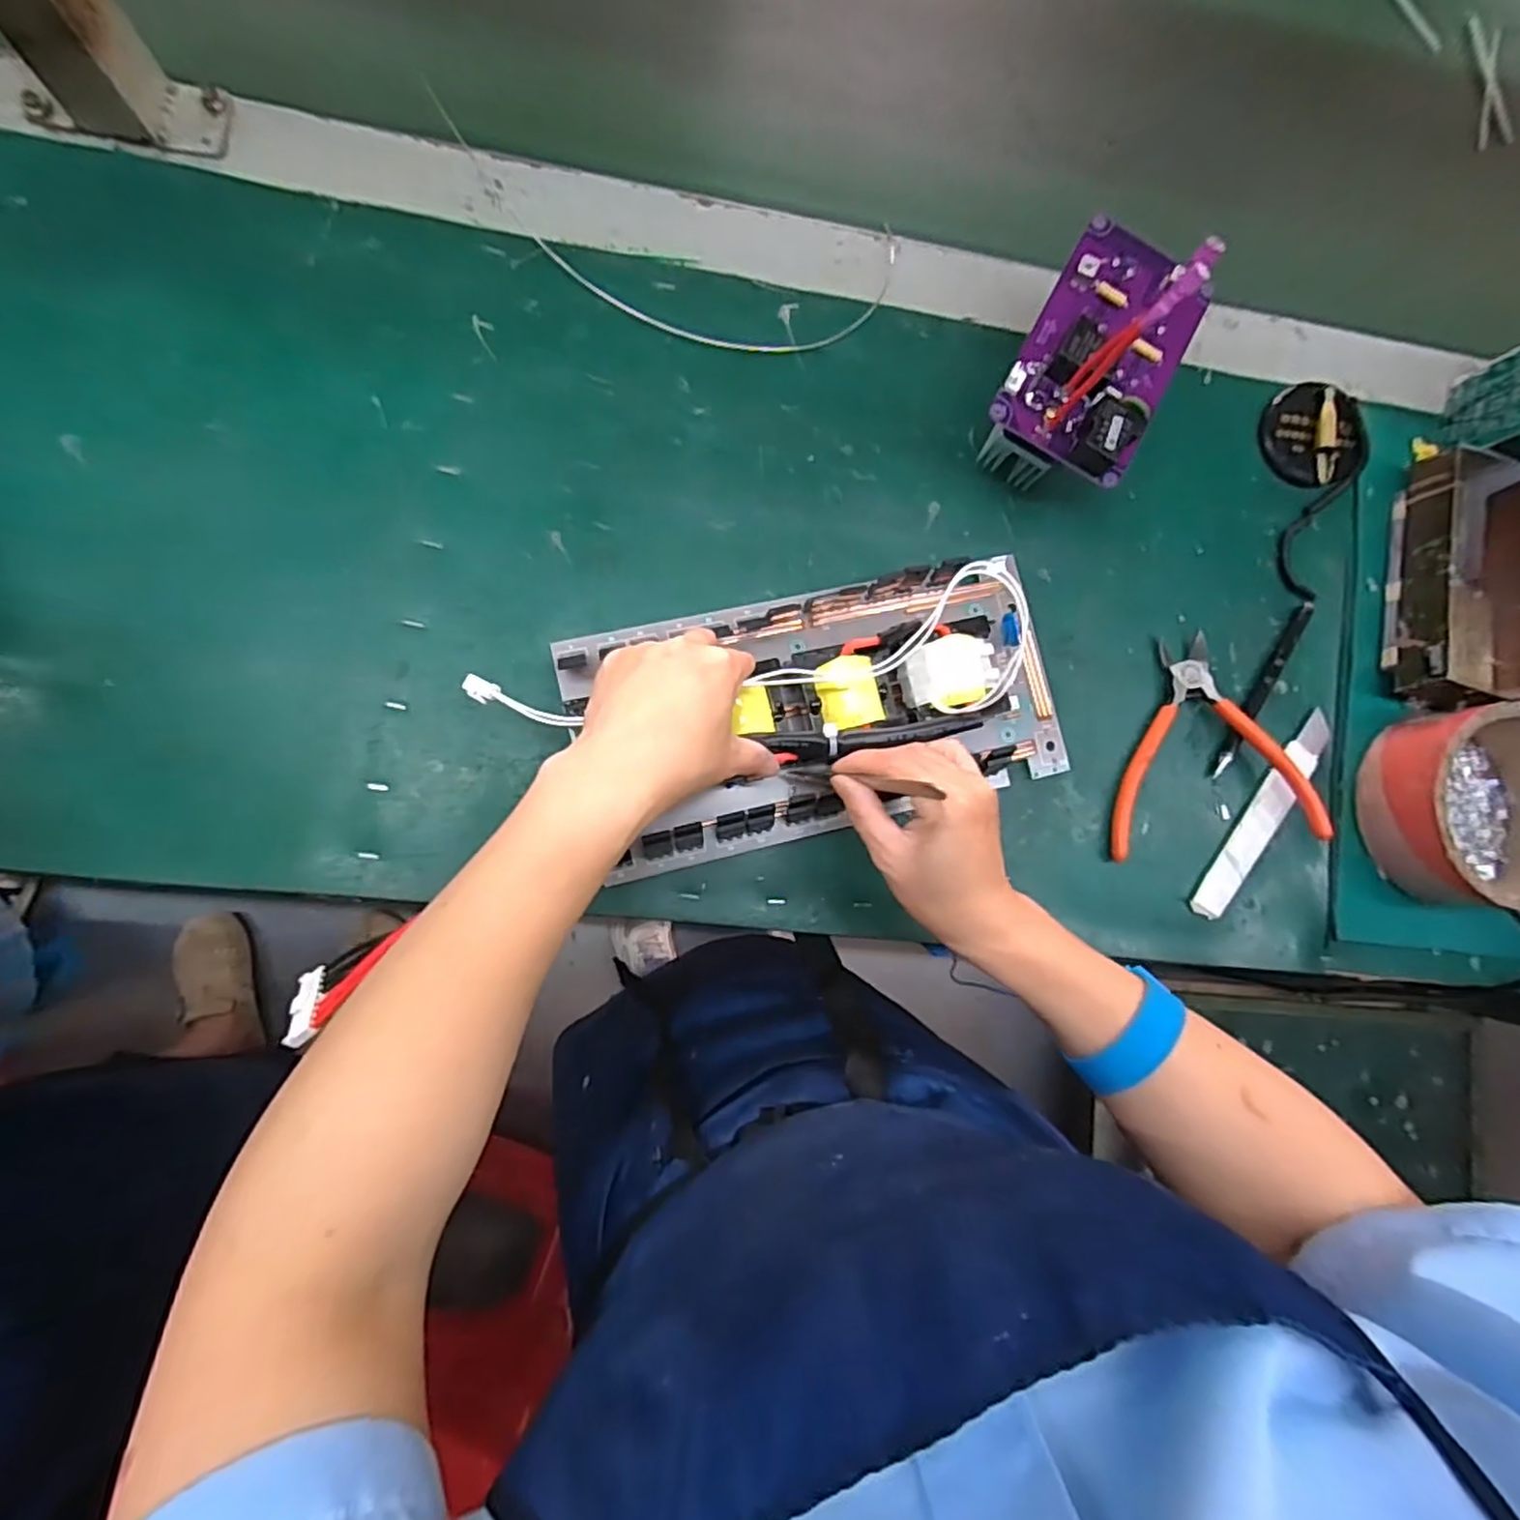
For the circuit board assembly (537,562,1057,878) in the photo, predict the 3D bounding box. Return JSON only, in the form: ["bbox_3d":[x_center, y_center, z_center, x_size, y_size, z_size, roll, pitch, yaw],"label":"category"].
[{"bbox_3d":[0.041,-0.031,0.397,0.287,0.066,0.141,-13,87,-9],"label":"circuit board assembly"}]

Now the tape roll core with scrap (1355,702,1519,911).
[{"bbox_3d":[0.454,0.030,0.450,0.128,0.052,0.123,-8,86,-8],"label":"tape roll core with scrap"}]

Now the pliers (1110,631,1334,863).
[{"bbox_3d":[0.273,-0.011,0.443,0.126,0.028,0.130,-8,86,-8],"label":"pliers"}]

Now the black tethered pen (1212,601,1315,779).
[{"bbox_3d":[0.329,-0.047,0.464,0.013,0.007,0.134,34,82,-4],"label":"black tethered pen"}]

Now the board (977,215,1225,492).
[{"bbox_3d":[0.192,-0.230,0.423,0.084,0.082,0.149,29,82,-4],"label":"board"}]

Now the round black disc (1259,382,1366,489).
[{"bbox_3d":[0.370,-0.218,0.477,0.060,0.010,0.067,-18,91,8],"label":"round black disc"}]

